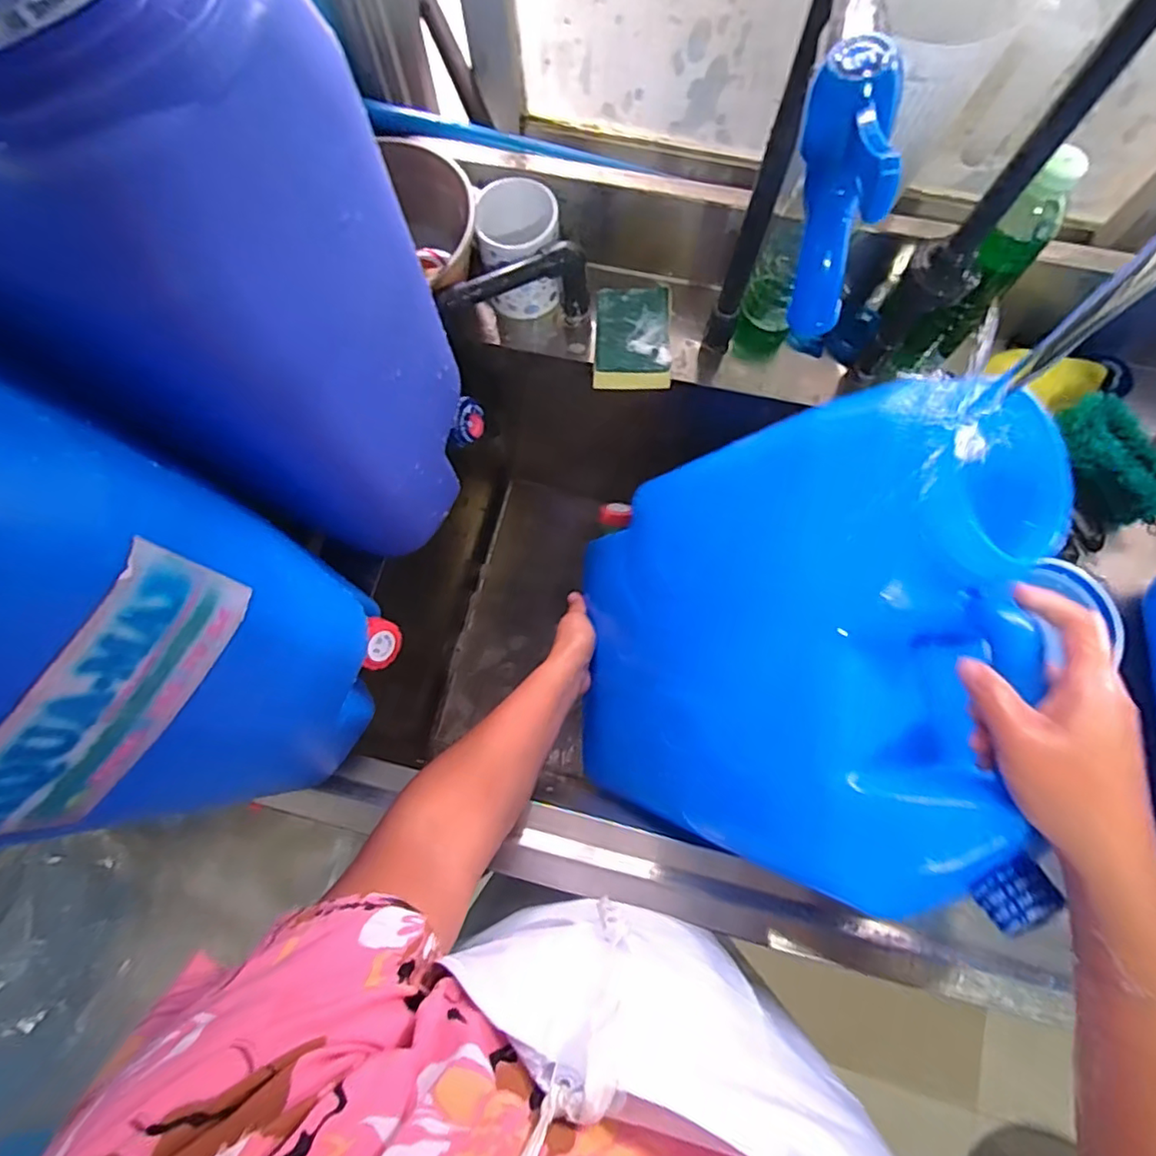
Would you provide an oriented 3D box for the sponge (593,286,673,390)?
[{"bbox_3d":[0.056,-0.241,0.598,0.075,0.027,0.101,2,75,1],"label":"sponge"}]

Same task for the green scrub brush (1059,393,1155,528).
[{"bbox_3d":[0.490,-0.108,0.545,0.073,0.034,0.117,-10,75,-2],"label":"green scrub brush"}]

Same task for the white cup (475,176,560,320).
[{"bbox_3d":[-0.057,-0.324,0.592,0.077,0.100,0.070,0,75,1],"label":"white cup"}]

